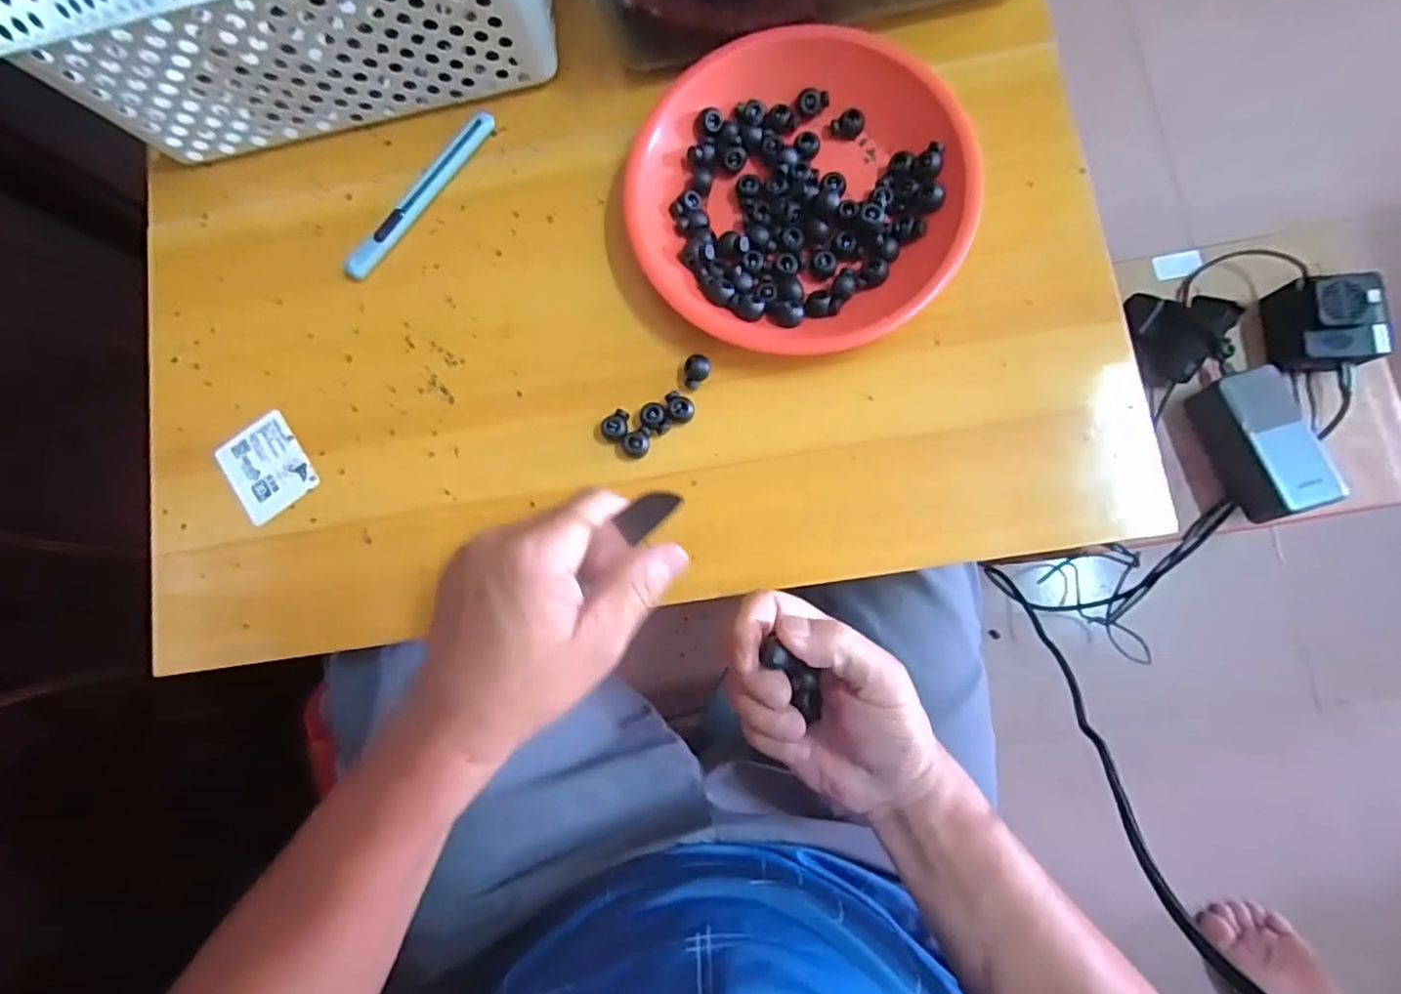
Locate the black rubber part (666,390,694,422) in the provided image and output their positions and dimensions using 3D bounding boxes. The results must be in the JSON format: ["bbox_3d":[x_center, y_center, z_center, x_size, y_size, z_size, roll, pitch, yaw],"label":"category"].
[{"bbox_3d":[-0.013,-0.052,0.373,0.019,0.009,0.015,33,88,9],"label":"black rubber part"}]

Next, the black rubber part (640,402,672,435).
[{"bbox_3d":[-0.026,-0.046,0.373,0.015,0.009,0.019,-29,82,2],"label":"black rubber part"}]

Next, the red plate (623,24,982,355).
[{"bbox_3d":[0.057,-0.176,0.375,0.185,0.027,0.186,-1,84,6],"label":"red plate"}]

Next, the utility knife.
[{"bbox_3d":[-0.180,-0.194,0.409,0.019,0.009,0.134,36,88,9],"label":"utility knife"}]

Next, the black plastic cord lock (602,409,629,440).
[{"bbox_3d":[-0.050,-0.042,0.377,0.015,0.011,0.018,6,84,7],"label":"black plastic cord lock"}]

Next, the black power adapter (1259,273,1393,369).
[{"bbox_3d":[0.576,-0.160,0.584,0.075,0.049,0.082,-3,82,5],"label":"black power adapter"}]

